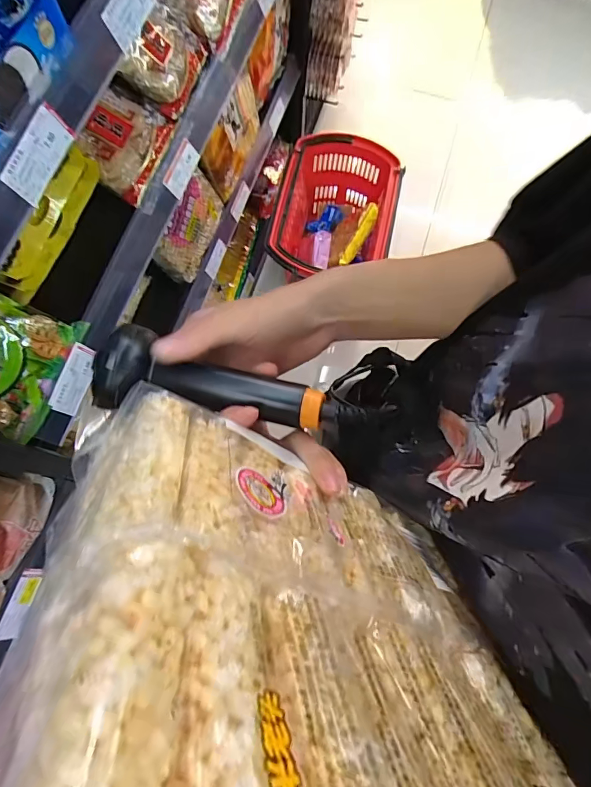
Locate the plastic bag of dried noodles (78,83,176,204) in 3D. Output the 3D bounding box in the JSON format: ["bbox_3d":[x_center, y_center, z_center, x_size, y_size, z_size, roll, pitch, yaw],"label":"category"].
[{"bbox_3d":[-0.258,-0.389,0.667,0.097,0.056,0.151,22,76,4],"label":"plastic bag of dried noodles"}]

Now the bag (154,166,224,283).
[{"bbox_3d":[-0.240,-0.366,0.948,0.065,0.135,0.216,15,72,26],"label":"bag"}]

